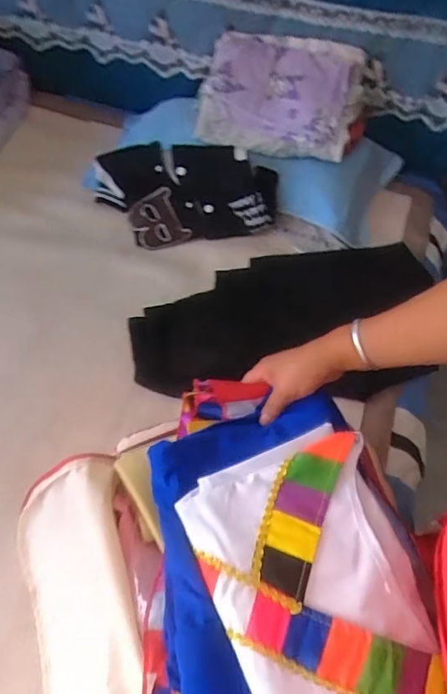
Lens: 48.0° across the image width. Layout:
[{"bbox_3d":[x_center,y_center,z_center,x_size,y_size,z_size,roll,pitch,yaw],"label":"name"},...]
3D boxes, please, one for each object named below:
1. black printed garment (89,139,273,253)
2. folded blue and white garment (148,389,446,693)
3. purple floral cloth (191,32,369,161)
[{"bbox_3d":[-0.079,-0.320,1.043,0.373,0.123,0.186,-2,56,-3],"label":"black printed garment"},{"bbox_3d":[0.067,0.222,0.467,0.235,0.059,0.377,-9,58,-7],"label":"folded blue and white garment"},{"bbox_3d":[0.113,-0.488,0.996,0.320,0.147,0.194,4,56,1],"label":"purple floral cloth"}]

